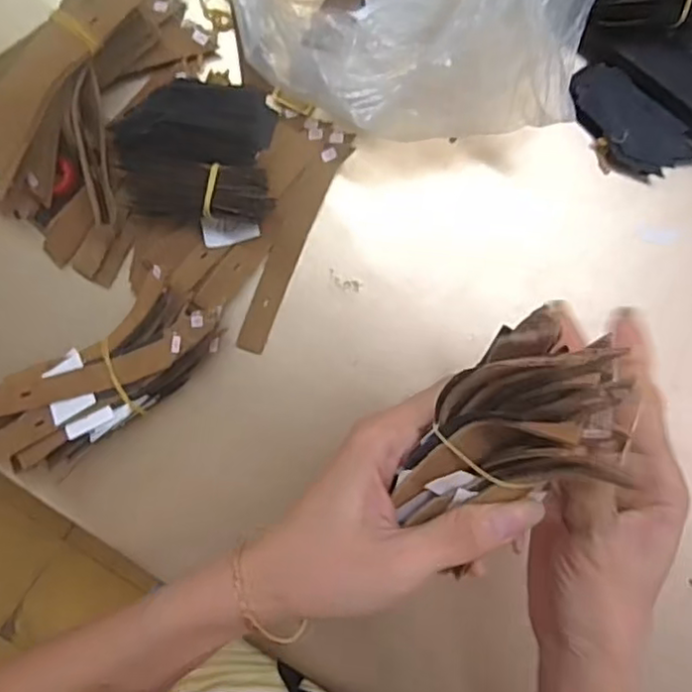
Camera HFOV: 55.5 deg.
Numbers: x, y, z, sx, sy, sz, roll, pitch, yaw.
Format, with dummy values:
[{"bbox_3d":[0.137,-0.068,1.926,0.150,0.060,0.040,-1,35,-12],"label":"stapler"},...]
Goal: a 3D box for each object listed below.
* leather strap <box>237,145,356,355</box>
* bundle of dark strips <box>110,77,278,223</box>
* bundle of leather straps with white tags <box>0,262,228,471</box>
[{"bbox_3d":[-0.032,-0.057,0.379,0.019,0.007,0.128,24,93,-4],"label":"leather strap"},{"bbox_3d":[-0.082,-0.107,0.356,0.083,0.032,0.074,5,93,-2],"label":"bundle of dark strips"},{"bbox_3d":[-0.135,0.018,0.360,0.149,0.043,0.060,-36,93,0],"label":"bundle of leather straps with white tags"}]

